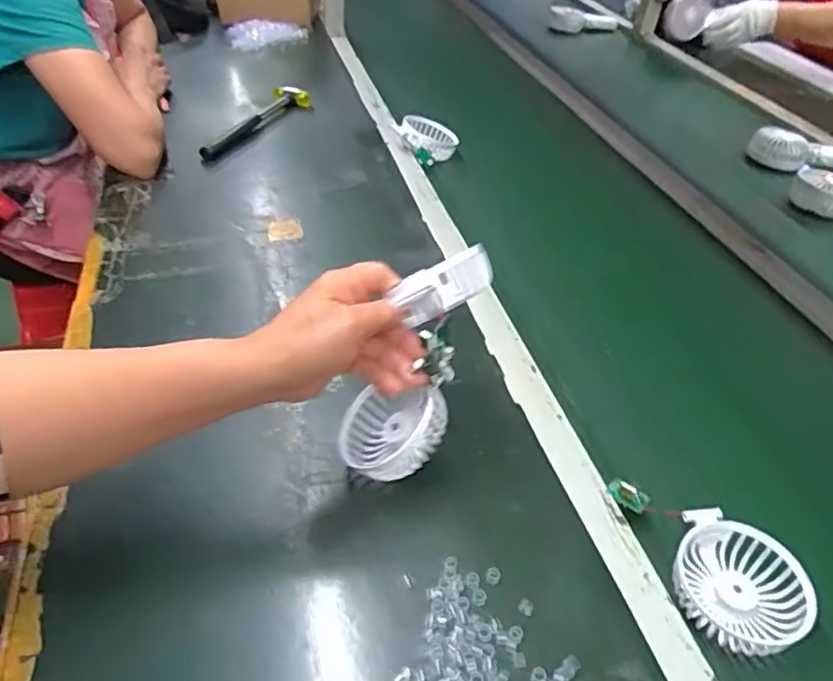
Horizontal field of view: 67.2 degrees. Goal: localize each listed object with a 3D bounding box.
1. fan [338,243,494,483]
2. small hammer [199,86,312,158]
[{"bbox_3d":[-0.001,0.020,0.477,0.082,0.189,0.073,33,21,30],"label":"fan"},{"bbox_3d":[-0.260,-0.344,0.979,0.058,0.036,0.242,23,45,21],"label":"small hammer"}]

